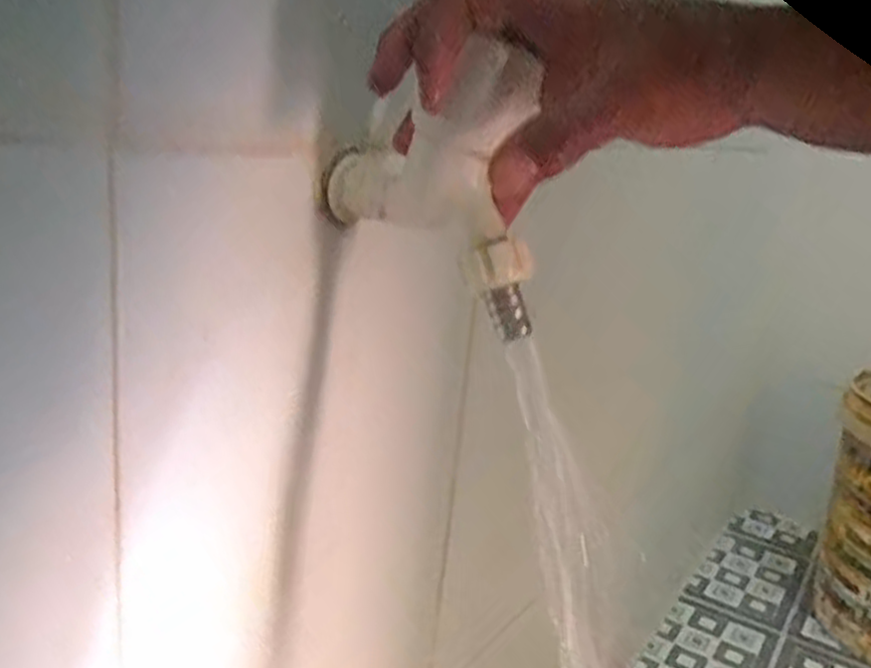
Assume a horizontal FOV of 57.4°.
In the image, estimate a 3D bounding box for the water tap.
[{"bbox_3d":[-0.007,-0.064,0.333,0.043,0.104,0.099,-10,21,-38],"label":"water tap"}]

